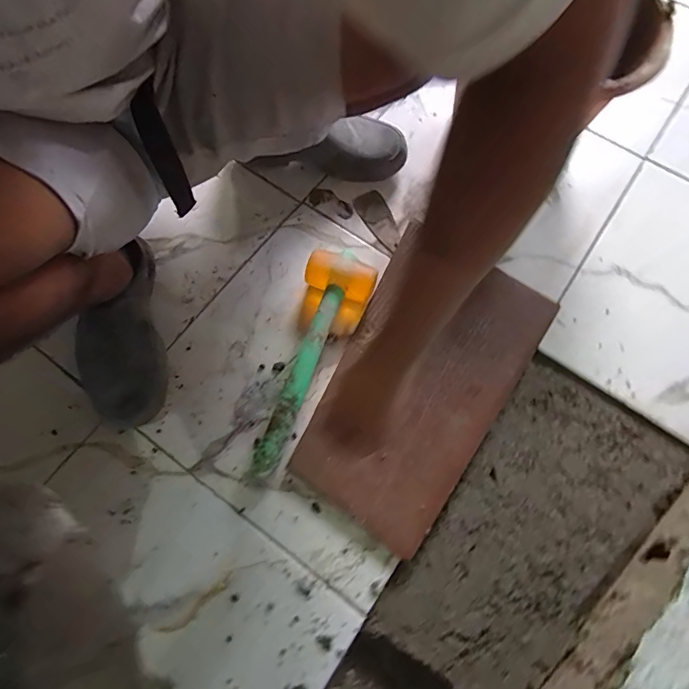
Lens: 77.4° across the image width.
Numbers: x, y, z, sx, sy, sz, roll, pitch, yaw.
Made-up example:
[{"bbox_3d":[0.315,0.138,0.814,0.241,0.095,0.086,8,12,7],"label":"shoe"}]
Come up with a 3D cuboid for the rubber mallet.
[{"bbox_3d":[-0.042,0.022,0.553,0.090,0.054,0.291,17,71,4],"label":"rubber mallet"}]

